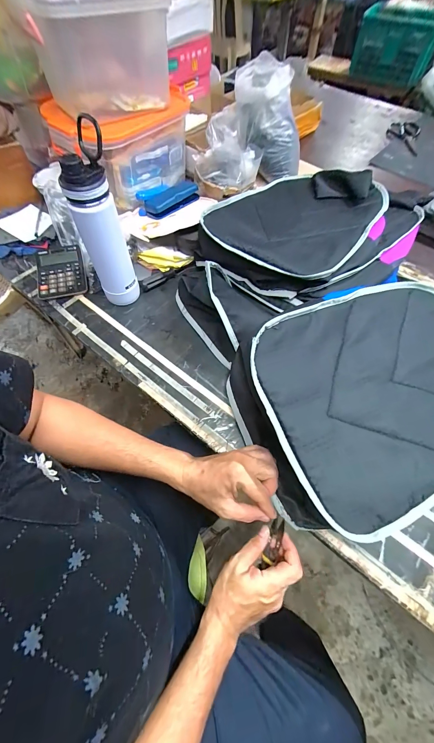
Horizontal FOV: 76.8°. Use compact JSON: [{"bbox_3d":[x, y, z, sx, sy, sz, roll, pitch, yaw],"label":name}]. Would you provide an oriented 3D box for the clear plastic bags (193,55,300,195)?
[{"bbox_3d":[0.083,-0.630,0.702,0.249,0.196,0.195,-33,67,-16],"label":"clear plastic bags"}]

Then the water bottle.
[{"bbox_3d":[-0.205,-0.242,0.503,0.080,0.281,0.073,-19,63,-10],"label":"water bottle"}]

